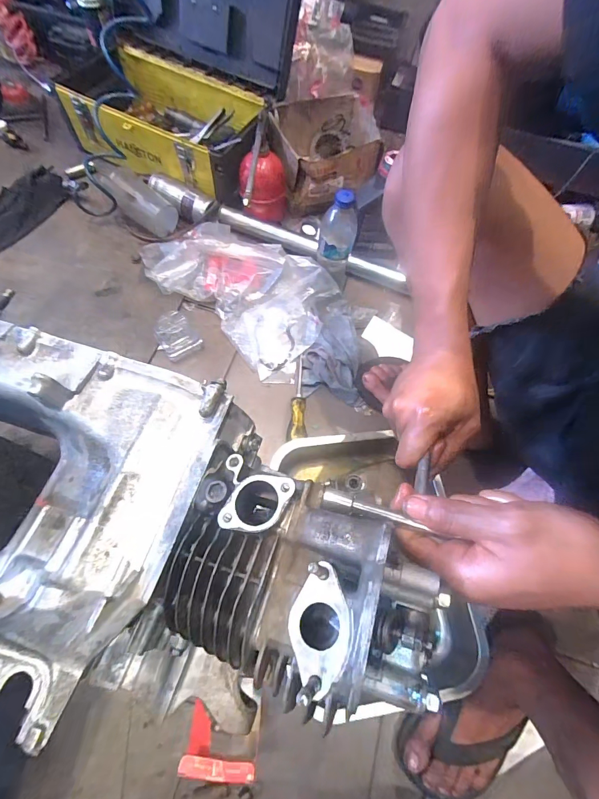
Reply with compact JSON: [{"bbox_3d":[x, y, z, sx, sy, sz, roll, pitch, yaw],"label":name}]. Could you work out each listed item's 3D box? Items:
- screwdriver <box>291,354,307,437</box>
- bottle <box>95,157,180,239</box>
[{"bbox_3d":[-0.002,-0.005,0.642,0.025,0.024,0.160,1,66,-4],"label":"screwdriver"},{"bbox_3d":[-0.335,-0.421,0.756,0.162,0.072,0.063,35,62,-27],"label":"bottle"}]

